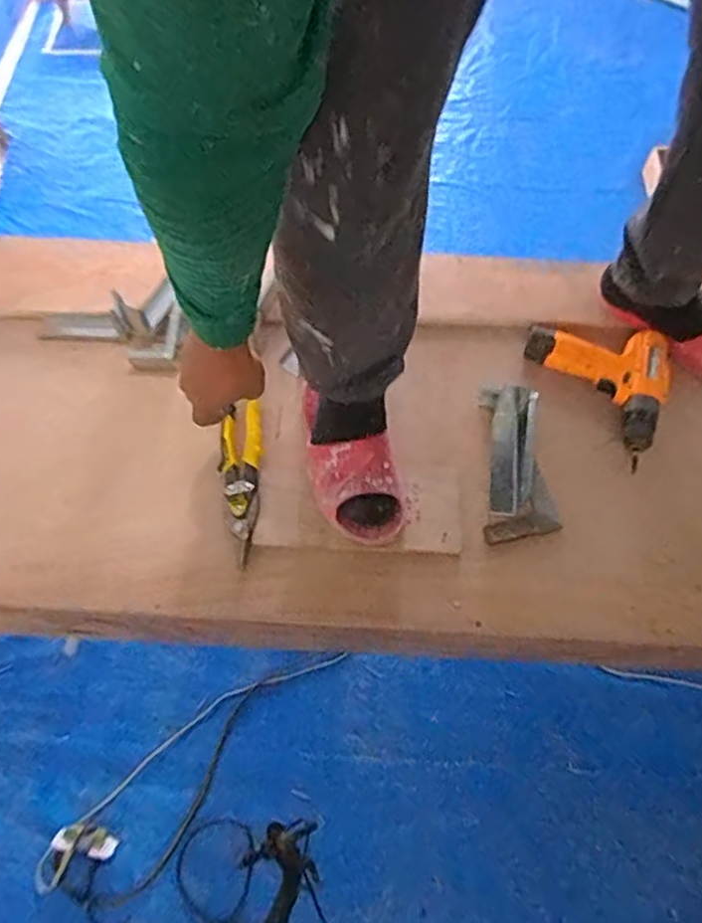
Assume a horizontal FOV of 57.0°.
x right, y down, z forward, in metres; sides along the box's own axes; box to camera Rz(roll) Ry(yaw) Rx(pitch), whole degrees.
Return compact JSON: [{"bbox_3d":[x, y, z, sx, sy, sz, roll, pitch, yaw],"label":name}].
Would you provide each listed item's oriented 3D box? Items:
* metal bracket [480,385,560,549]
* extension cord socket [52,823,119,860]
[{"bbox_3d":[0.219,-0.004,0.881,0.097,0.042,0.229,-4,65,-2],"label":"metal bracket"},{"bbox_3d":[-0.530,0.758,1.294,0.118,0.029,0.050,10,65,4],"label":"extension cord socket"}]

